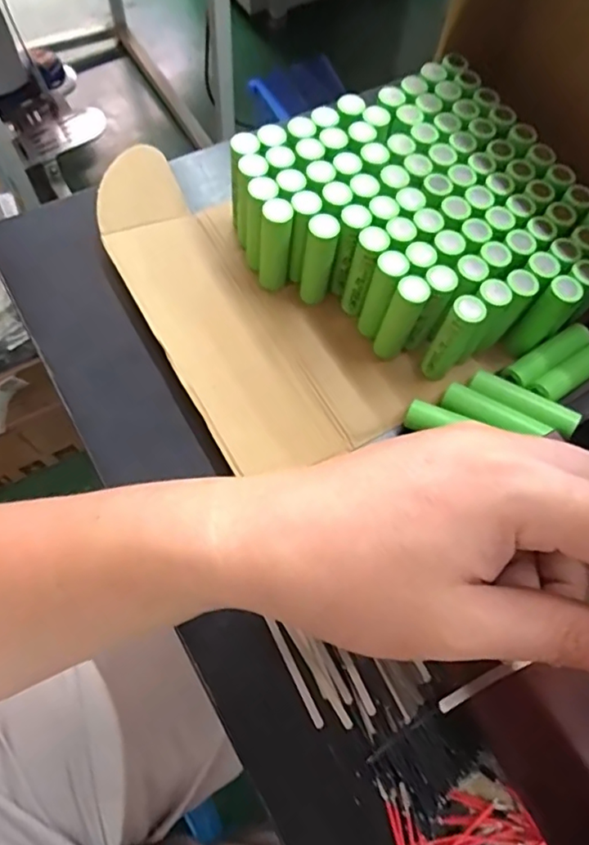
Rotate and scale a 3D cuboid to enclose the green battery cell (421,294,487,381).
[{"bbox_3d":[0.093,-0.048,0.329,0.018,0.061,0.021,31,70,10],"label":"green battery cell"}]

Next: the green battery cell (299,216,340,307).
[{"bbox_3d":[0.015,-0.100,0.350,0.019,0.065,0.016,8,68,1],"label":"green battery cell"}]

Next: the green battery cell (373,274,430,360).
[{"bbox_3d":[0.064,-0.063,0.337,0.020,0.068,0.018,22,69,7],"label":"green battery cell"}]

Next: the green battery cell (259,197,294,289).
[{"bbox_3d":[-0.012,-0.110,0.351,0.020,0.065,0.016,-2,68,-3],"label":"green battery cell"}]

